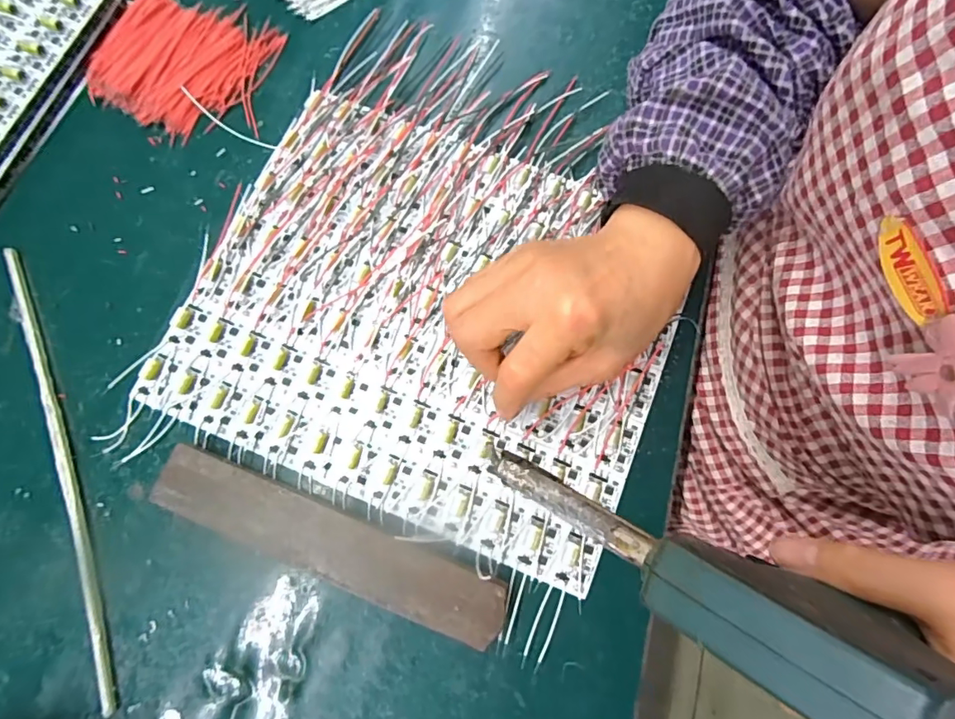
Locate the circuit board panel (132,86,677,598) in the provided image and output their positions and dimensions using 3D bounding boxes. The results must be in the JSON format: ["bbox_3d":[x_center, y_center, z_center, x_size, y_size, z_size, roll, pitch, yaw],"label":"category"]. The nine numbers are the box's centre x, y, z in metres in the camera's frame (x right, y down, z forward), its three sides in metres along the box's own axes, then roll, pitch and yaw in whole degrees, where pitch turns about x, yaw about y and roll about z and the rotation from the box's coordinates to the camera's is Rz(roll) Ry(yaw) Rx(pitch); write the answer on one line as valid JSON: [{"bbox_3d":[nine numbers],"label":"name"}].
[{"bbox_3d":[-0.029,-0.034,0.315,0.288,0.008,0.245,22,76,5],"label":"circuit board panel"}]

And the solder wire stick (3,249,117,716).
[{"bbox_3d":[-0.243,0.057,0.289,0.012,0.008,0.273,-22,76,-6],"label":"solder wire stick"}]

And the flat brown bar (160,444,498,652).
[{"bbox_3d":[-0.080,0.099,0.273,0.194,0.017,0.035,21,76,5],"label":"flat brown bar"}]

